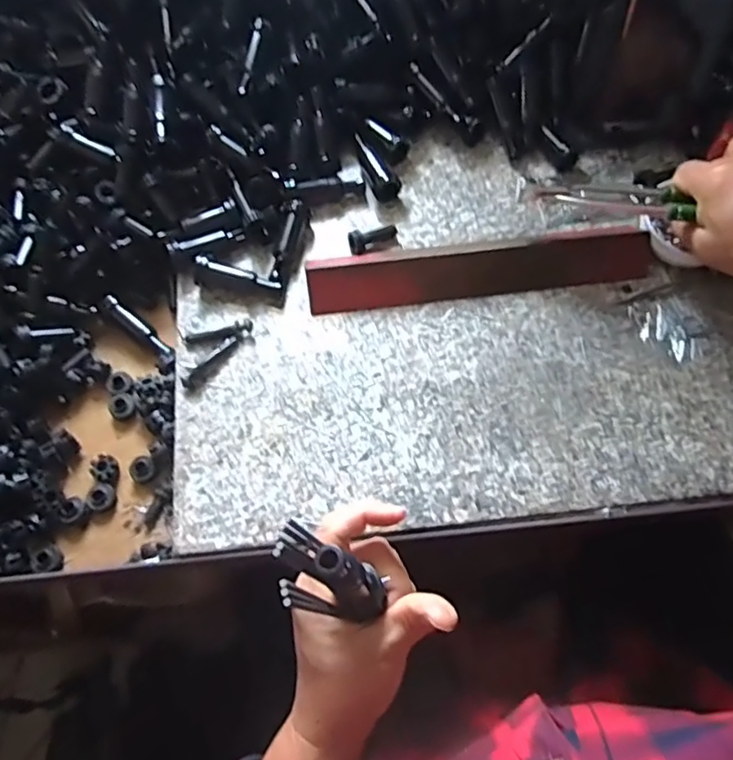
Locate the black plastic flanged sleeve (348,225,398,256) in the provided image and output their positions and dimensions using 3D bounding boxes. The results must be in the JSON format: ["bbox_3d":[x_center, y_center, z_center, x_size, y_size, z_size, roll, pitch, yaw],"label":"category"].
[{"bbox_3d":[0.006,-0.111,0.484,0.042,0.013,0.015,-22,67,-21],"label":"black plastic flanged sleeve"}]

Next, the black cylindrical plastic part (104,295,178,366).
[{"bbox_3d":[-0.172,-0.038,0.473,0.074,0.013,0.013,41,73,17],"label":"black cylindrical plastic part"}]

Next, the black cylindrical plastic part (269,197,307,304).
[{"bbox_3d":[-0.063,-0.099,0.481,0.016,0.018,0.083,12,80,6],"label":"black cylindrical plastic part"}]

